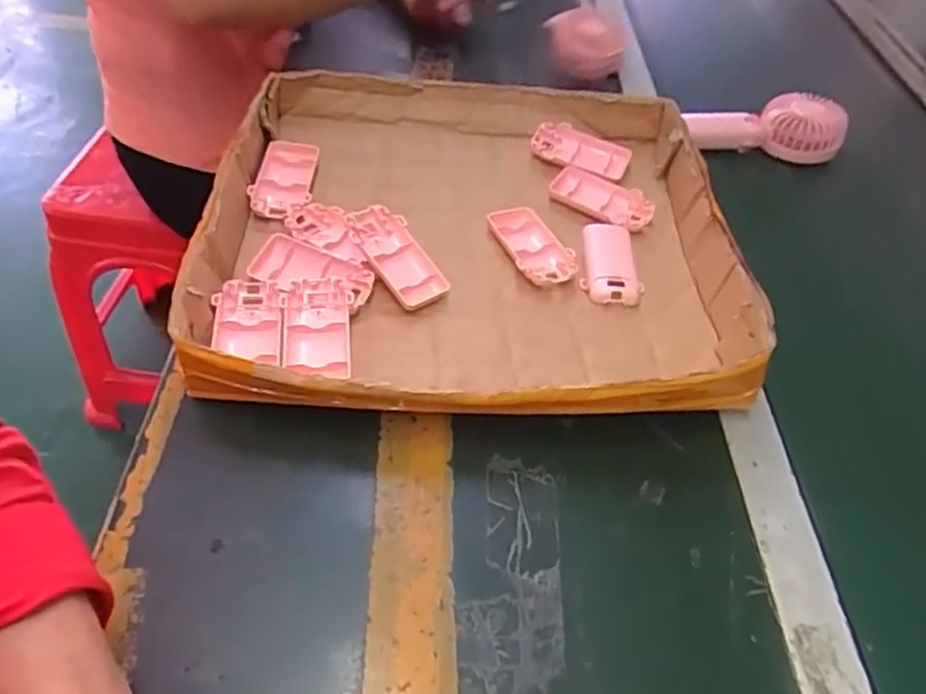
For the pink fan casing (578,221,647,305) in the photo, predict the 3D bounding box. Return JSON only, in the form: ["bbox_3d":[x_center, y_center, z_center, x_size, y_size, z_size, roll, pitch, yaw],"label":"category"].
[{"bbox_3d":[0.128,-0.072,0.577,0.050,0.020,0.092,10,48,3],"label":"pink fan casing"}]

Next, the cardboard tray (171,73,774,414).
[{"bbox_3d":[0.012,-0.099,0.564,0.407,0.093,0.375,4,48,-3],"label":"cardboard tray"}]

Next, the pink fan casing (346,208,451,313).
[{"bbox_3d":[-0.053,-0.072,0.531,0.046,0.015,0.095,-36,85,-28],"label":"pink fan casing"}]

